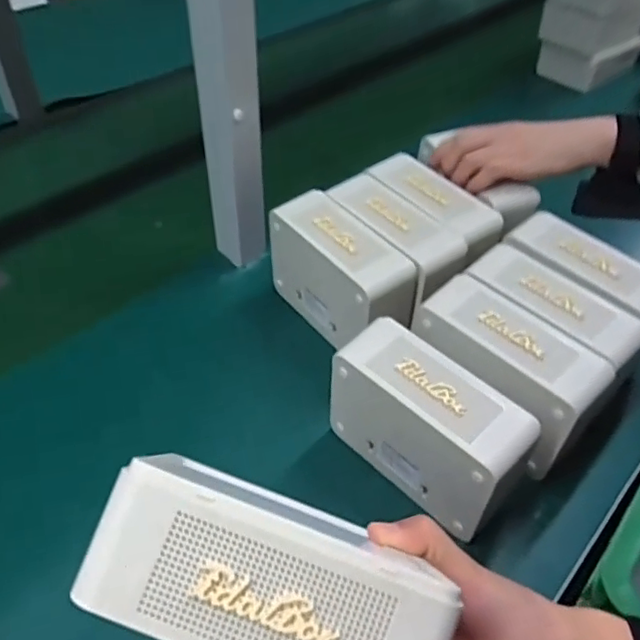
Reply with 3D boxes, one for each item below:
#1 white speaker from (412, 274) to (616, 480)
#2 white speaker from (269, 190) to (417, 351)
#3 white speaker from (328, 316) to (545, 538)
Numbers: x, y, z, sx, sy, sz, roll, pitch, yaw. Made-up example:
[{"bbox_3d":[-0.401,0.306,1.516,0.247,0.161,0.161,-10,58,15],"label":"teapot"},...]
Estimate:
[{"bbox_3d":[0.138,0.042,0.459,0.070,0.084,0.139,-30,53,-28],"label":"white speaker"},{"bbox_3d":[0.020,-0.035,0.537,0.059,0.101,0.150,-26,51,-25],"label":"white speaker"},{"bbox_3d":[0.075,0.079,0.431,0.053,0.098,0.138,-35,55,-31],"label":"white speaker"}]

